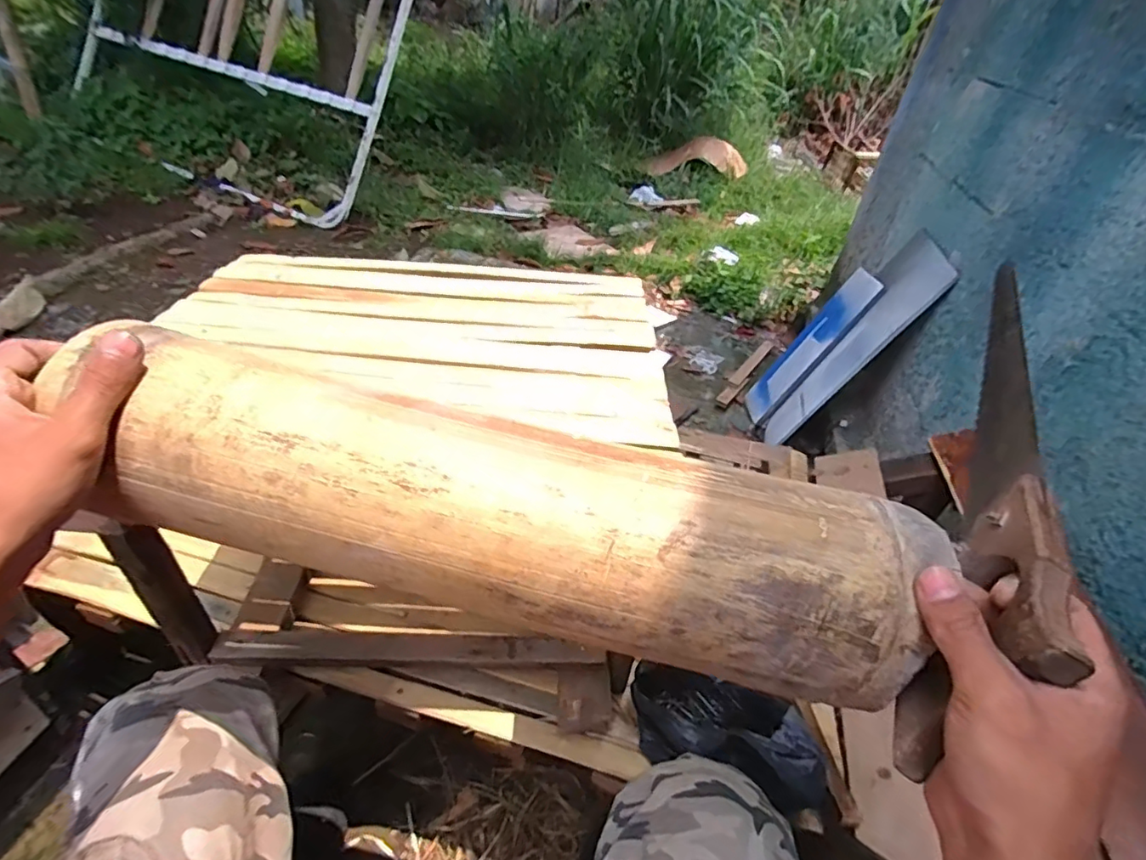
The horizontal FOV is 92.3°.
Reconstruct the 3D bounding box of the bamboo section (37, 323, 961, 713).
[{"bbox_3d":[-0.043,0.049,0.314,0.450,0.093,0.098,13,39,3],"label":"bamboo section"}]

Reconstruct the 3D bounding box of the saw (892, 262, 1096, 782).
[{"bbox_3d":[0.266,0.014,0.346,0.033,0.083,0.387,23,53,19],"label":"saw"}]

